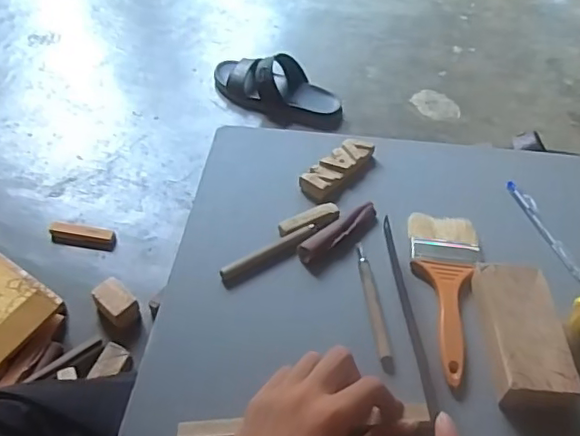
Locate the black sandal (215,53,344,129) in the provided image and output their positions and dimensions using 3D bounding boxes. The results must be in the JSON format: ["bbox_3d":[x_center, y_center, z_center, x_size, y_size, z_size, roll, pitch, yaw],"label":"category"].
[{"bbox_3d":[-0.023,-0.264,1.121,0.284,0.071,0.121,25,50,21],"label":"black sandal"}]

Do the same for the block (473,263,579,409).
[{"bbox_3d":[0.197,0.101,0.487,0.062,0.035,0.136,3,49,1],"label":"block"}]

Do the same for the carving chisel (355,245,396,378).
[{"bbox_3d":[0.077,0.079,0.521,0.012,0.010,0.134,-3,46,-4],"label":"carving chisel"}]

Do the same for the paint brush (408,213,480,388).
[{"bbox_3d":[0.146,0.068,0.536,0.066,0.014,0.188,7,46,6],"label":"paint brush"}]

